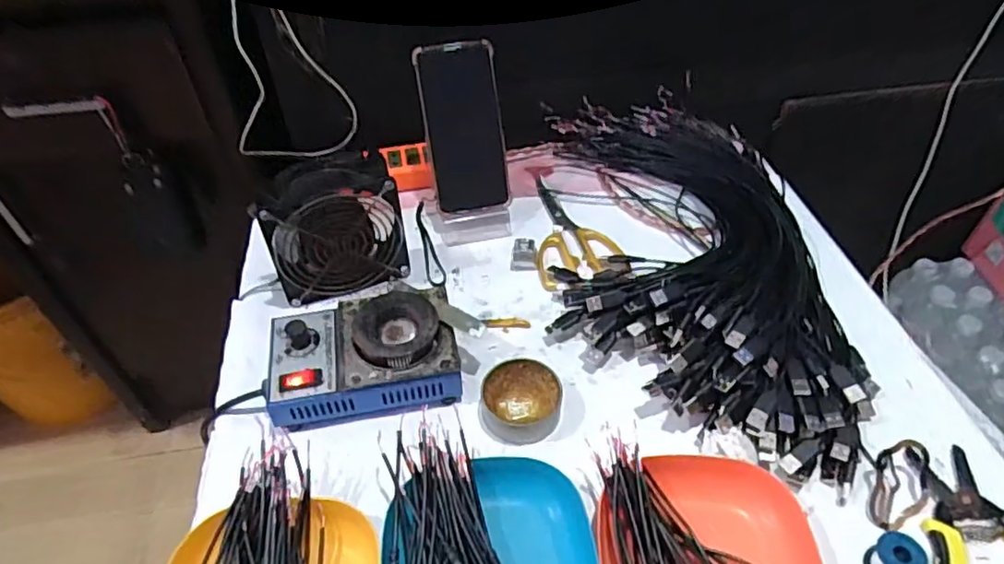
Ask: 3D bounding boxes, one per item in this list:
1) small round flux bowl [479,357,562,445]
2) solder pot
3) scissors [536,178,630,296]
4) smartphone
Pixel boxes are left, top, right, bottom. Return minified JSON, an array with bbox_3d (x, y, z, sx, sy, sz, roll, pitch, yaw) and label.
[{"bbox_3d":[0.015,0.098,0.509,0.063,0.024,0.068,0,48,0],"label":"small round flux bowl"},{"bbox_3d":[-0.113,0.056,0.516,0.152,0.049,0.113,-10,48,-8],"label":"solder pot"},{"bbox_3d":[0.067,-0.059,0.666,0.084,0.018,0.172,-9,48,-7],"label":"scissors"},{"bbox_3d":[-0.037,-0.154,0.638,0.076,0.167,0.011,-11,18,-9],"label":"smartphone"}]

